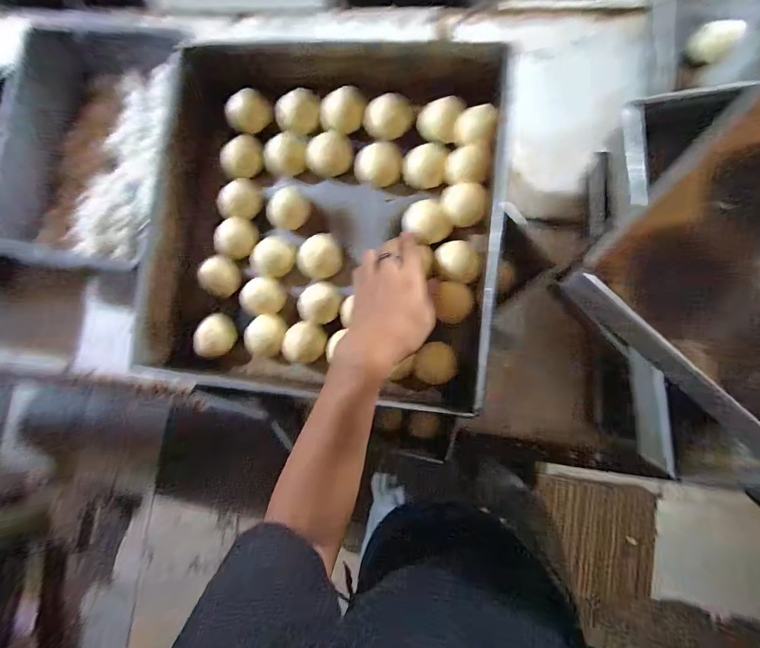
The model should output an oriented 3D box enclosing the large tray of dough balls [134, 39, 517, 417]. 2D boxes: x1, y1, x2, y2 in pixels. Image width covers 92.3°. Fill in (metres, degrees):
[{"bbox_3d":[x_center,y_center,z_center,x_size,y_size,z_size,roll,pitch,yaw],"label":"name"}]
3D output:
[{"bbox_3d":[-0.072,-0.128,0.469,0.420,0.112,0.427,7,85,7],"label":"large tray of dough balls"}]

